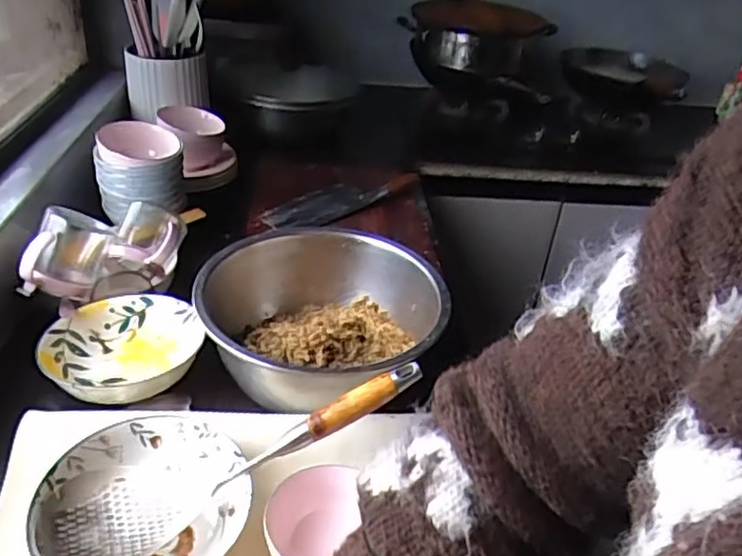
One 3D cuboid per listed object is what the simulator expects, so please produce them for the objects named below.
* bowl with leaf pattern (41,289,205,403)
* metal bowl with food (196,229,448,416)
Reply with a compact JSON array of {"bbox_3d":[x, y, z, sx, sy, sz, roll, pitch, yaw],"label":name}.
[{"bbox_3d":[-0.291,0.089,0.756,0.170,0.060,0.166,5,32,-3],"label":"bowl with leaf pattern"},{"bbox_3d":[-0.057,0.054,0.769,0.279,0.110,0.280,5,32,-3],"label":"metal bowl with food"}]

